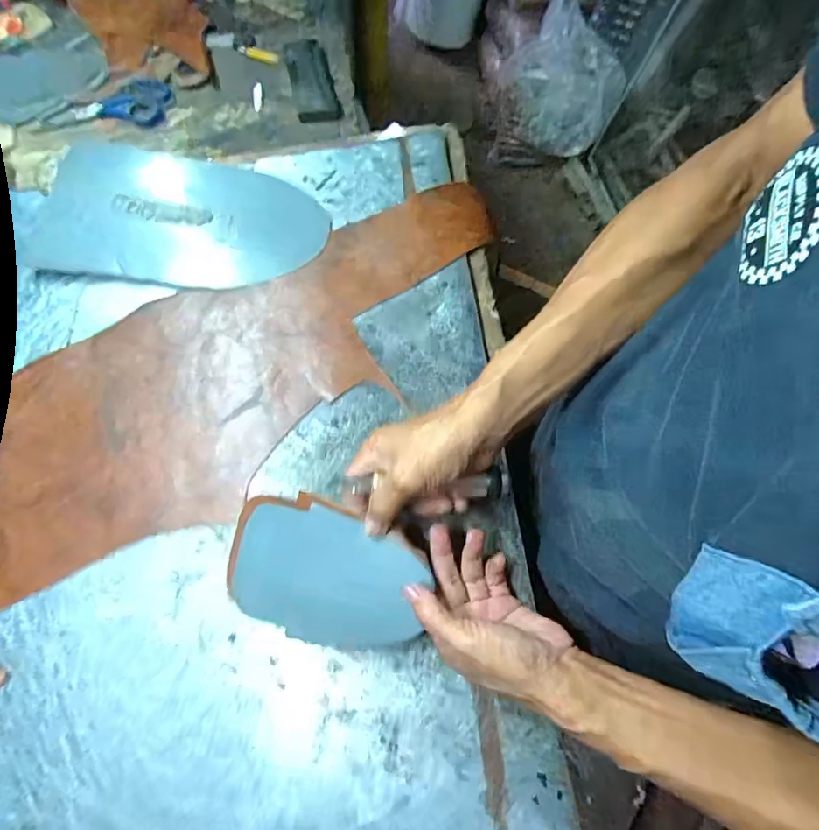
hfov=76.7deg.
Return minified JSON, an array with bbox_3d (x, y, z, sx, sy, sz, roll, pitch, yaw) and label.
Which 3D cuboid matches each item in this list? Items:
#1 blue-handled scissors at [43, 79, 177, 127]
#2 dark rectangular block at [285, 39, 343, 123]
[{"bbox_3d":[-0.386,-0.386,0.664,0.165,0.017,0.069,-18,65,-2],"label":"blue-handled scissors"},{"bbox_3d":[-0.127,-0.436,0.668,0.055,0.017,0.149,-12,70,-7],"label":"dark rectangular block"}]

